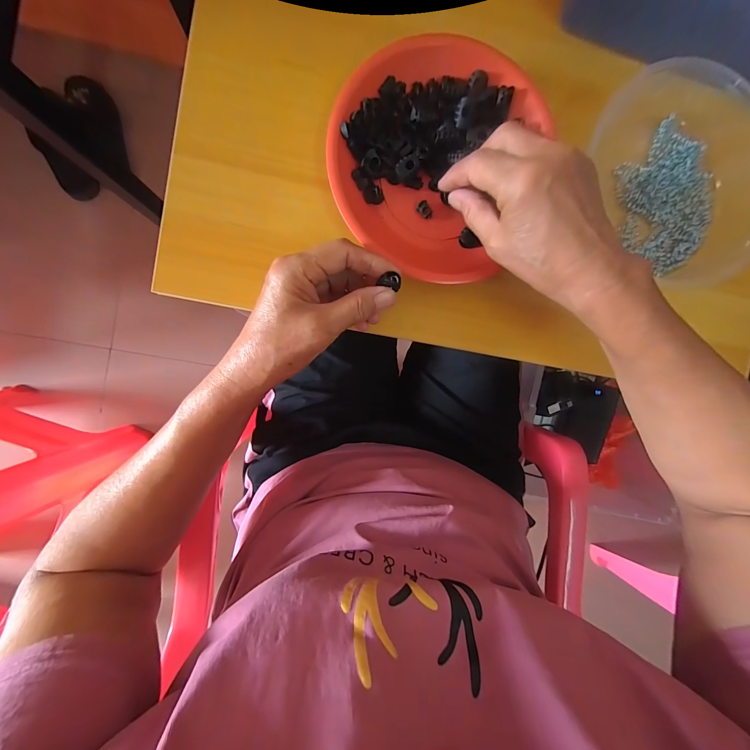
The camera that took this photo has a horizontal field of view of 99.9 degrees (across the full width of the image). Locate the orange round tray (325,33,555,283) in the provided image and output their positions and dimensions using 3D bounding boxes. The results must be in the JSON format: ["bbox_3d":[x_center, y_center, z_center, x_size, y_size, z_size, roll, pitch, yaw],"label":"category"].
[{"bbox_3d":[0.047,-0.184,0.273,0.165,0.029,0.187,15,91,-7],"label":"orange round tray"}]

